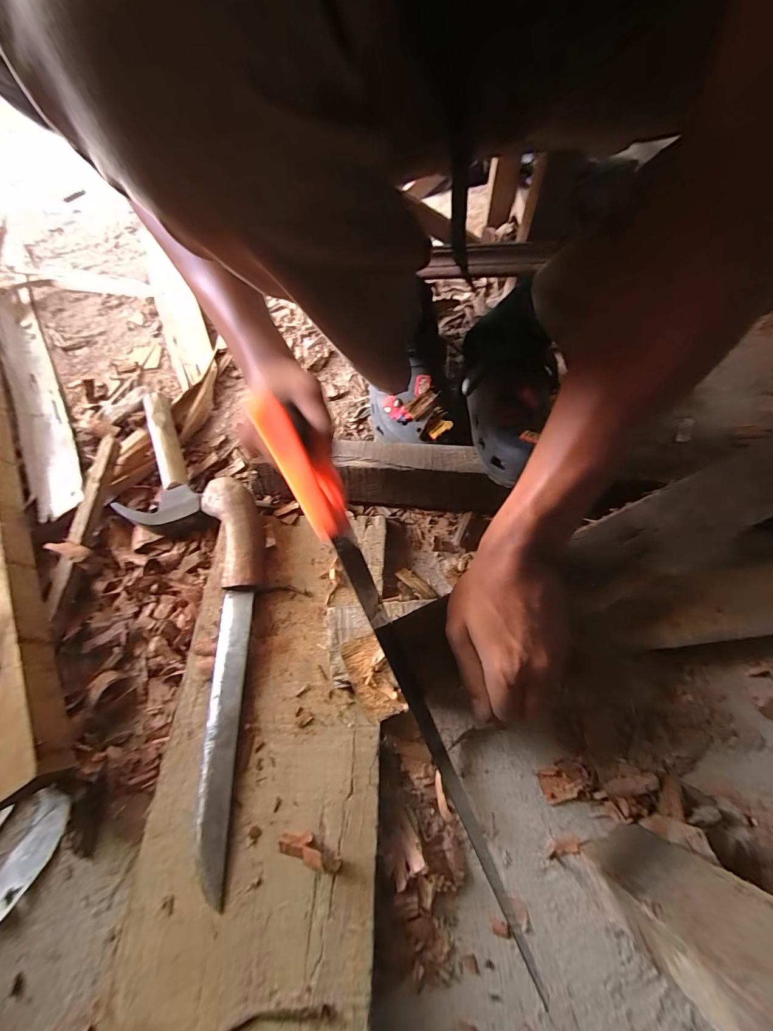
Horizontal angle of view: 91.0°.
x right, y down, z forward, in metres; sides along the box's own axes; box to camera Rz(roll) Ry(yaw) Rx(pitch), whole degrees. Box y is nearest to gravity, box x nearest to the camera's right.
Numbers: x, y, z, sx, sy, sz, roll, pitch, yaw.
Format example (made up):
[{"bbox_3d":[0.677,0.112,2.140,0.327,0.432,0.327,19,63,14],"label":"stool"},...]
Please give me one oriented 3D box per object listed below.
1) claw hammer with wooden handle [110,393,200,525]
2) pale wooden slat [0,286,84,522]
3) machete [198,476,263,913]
[{"bbox_3d":[-0.303,-0.068,0.492,0.087,0.044,0.213,-27,67,-9],"label":"claw hammer with wooden handle"},{"bbox_3d":[-0.551,-0.202,0.586,0.060,0.025,0.545,-31,67,-10],"label":"pale wooden slat"},{"bbox_3d":[-0.148,0.125,0.362,0.059,0.026,0.358,-11,64,-3],"label":"machete"}]

